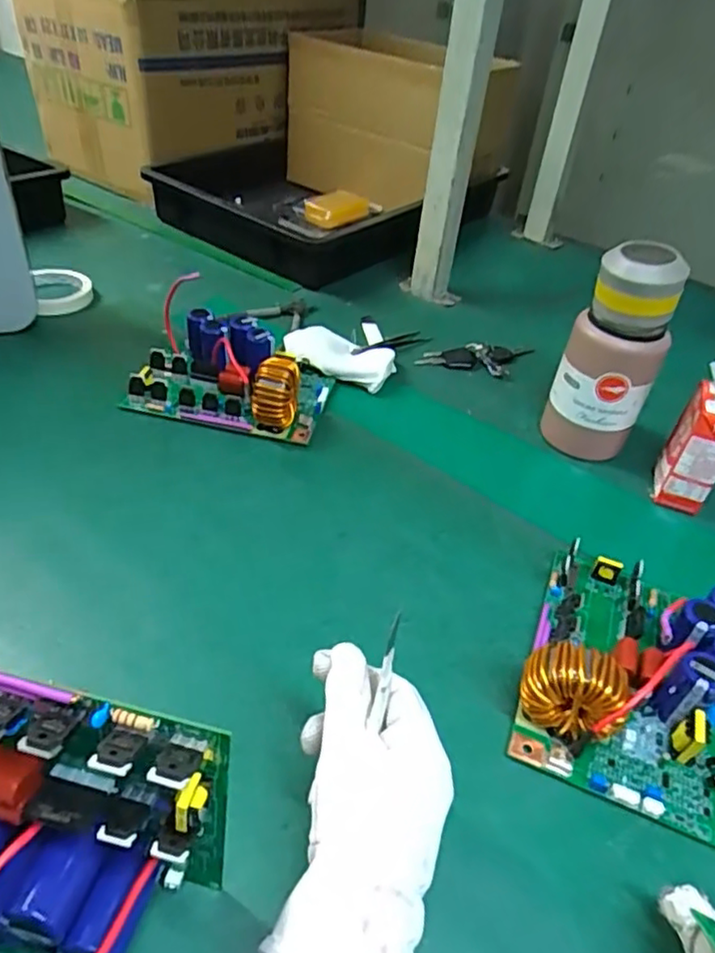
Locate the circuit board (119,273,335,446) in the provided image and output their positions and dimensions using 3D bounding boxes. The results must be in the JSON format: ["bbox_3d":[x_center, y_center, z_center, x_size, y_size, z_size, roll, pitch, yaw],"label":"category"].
[{"bbox_3d":[-0.132,-0.113,0.672,0.199,0.064,0.133,11,41,5],"label":"circuit board"}]

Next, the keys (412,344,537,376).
[{"bbox_3d":[0.160,-0.150,0.805,0.162,0.018,0.064,-6,42,-15],"label":"keys"}]

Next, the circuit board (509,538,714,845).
[{"bbox_3d":[0.196,0.126,0.446,0.136,0.067,0.184,20,42,15],"label":"circuit board"}]

